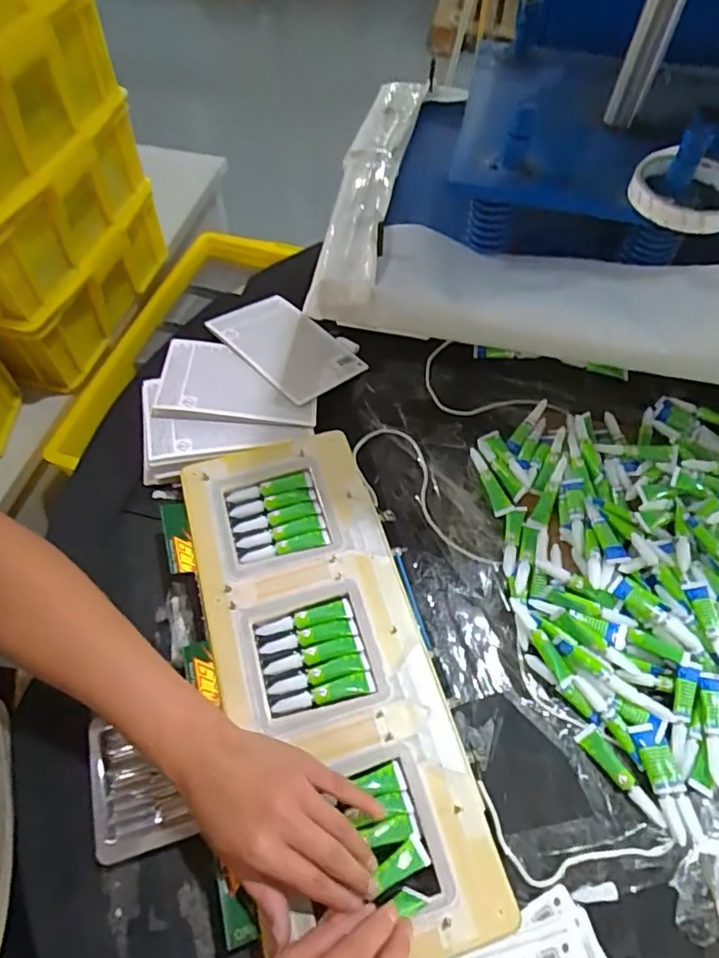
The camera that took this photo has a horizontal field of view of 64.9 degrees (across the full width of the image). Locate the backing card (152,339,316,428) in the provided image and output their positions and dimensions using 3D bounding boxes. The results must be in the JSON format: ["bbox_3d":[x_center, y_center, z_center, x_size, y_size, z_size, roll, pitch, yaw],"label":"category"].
[{"bbox_3d":[-0.134,-0.109,0.631,0.168,0.010,0.111,4,52,-7],"label":"backing card"}]

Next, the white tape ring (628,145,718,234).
[{"bbox_3d":[0.271,-0.239,0.469,0.087,0.023,0.094,1,58,-2],"label":"white tape ring"}]

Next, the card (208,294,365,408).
[{"bbox_3d":[-0.089,-0.162,0.680,0.173,0.009,0.112,42,55,19],"label":"card"}]

